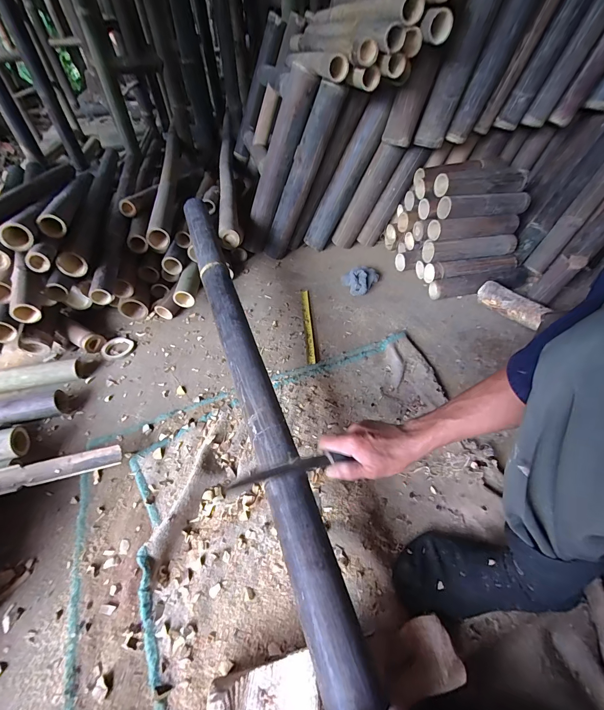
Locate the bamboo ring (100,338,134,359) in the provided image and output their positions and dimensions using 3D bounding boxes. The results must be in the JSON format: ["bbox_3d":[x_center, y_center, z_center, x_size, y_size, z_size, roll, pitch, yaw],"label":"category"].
[{"bbox_3d":[-0.478,-0.020,0.841,0.069,0.017,0.069,-1,47,1],"label":"bamboo ring"}]

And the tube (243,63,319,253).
[{"bbox_3d":[-0.082,-0.551,0.970,0.078,0.500,0.076,3,43,-29],"label":"tube"}]

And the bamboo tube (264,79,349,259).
[{"bbox_3d":[-0.005,-0.509,0.961,0.077,0.496,0.081,13,46,-17],"label":"bamboo tube"}]

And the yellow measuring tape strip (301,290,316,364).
[{"bbox_3d":[0.016,-0.087,0.893,0.024,0.008,0.292,-3,47,-2],"label":"yellow measuring tape strip"}]

